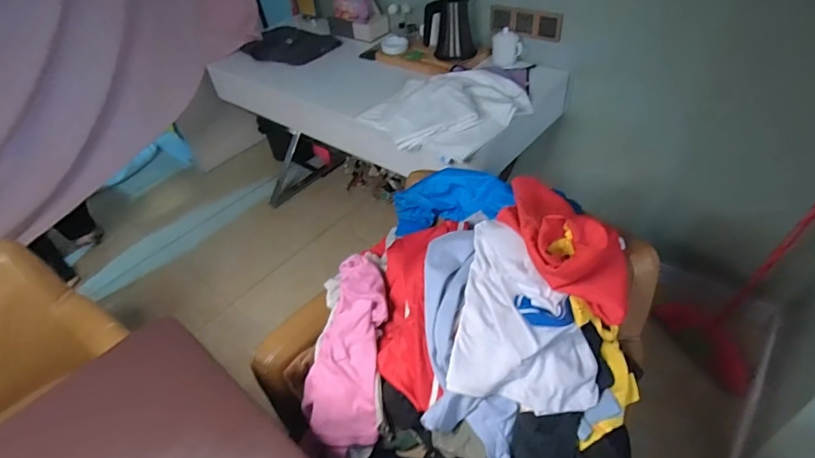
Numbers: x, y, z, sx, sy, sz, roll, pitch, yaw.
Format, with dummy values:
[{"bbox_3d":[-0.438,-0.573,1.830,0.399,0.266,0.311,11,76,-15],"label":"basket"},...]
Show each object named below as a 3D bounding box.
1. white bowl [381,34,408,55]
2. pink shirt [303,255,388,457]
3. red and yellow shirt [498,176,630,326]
[{"bbox_3d":[-0.050,-0.695,1.705,0.095,0.057,0.095,-3,42,3],"label":"white bowl"},{"bbox_3d":[-0.117,0.245,0.941,0.163,0.076,0.385,3,72,10],"label":"pink shirt"},{"bbox_3d":[0.284,0.011,0.835,0.175,0.110,0.332,-23,60,-18],"label":"red and yellow shirt"}]

